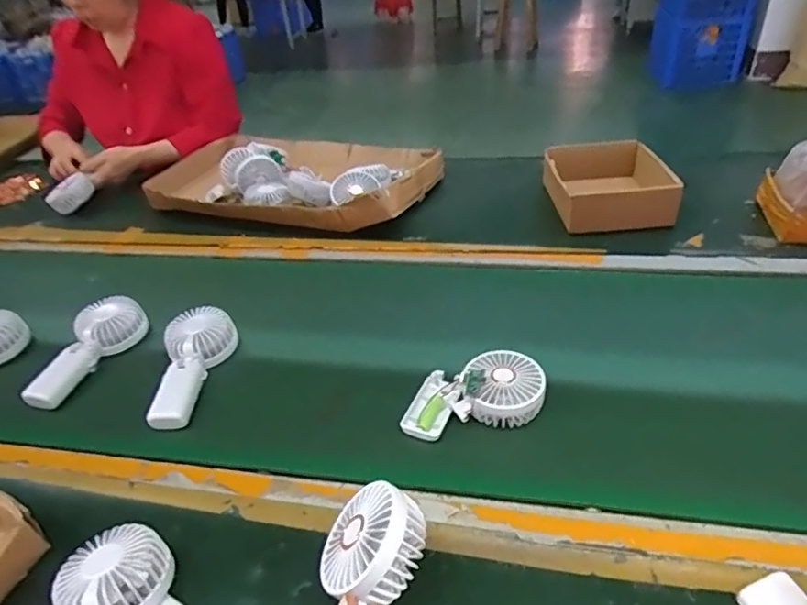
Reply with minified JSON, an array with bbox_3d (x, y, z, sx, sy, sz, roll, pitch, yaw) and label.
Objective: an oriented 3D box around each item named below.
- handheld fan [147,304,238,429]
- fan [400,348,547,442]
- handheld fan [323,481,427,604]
[{"bbox_3d":[-0.257,0.081,0.685,0.088,0.057,0.172,-6,36,-1],"label":"handheld fan"},{"bbox_3d":[0.074,0.098,0.619,0.149,0.059,0.087,-6,36,-1],"label":"fan"},{"bbox_3d":[-0.031,0.214,0.390,0.076,0.068,0.181,2,57,9],"label":"handheld fan"}]

